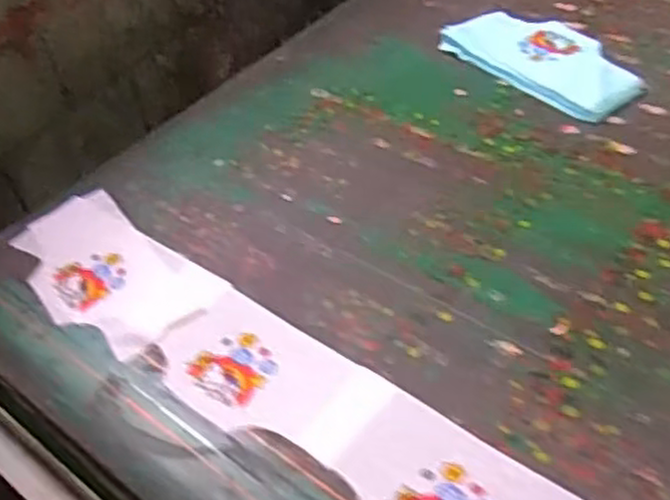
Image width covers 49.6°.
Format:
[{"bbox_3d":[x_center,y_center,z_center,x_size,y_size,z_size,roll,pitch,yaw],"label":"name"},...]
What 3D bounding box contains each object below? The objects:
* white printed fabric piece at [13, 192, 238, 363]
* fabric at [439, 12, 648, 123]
[{"bbox_3d":[-0.269,0.023,0.852,0.278,0.007,0.147,31,57,31],"label":"white printed fabric piece"},{"bbox_3d":[0.306,-0.285,1.070,0.141,0.025,0.294,-33,51,-23],"label":"fabric"}]

